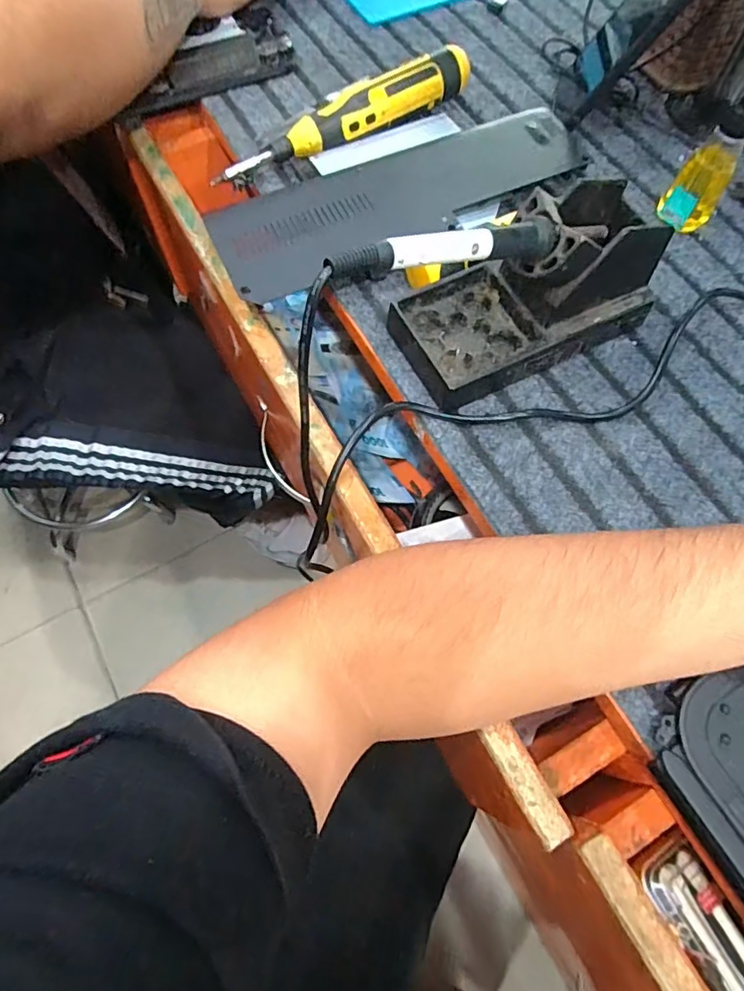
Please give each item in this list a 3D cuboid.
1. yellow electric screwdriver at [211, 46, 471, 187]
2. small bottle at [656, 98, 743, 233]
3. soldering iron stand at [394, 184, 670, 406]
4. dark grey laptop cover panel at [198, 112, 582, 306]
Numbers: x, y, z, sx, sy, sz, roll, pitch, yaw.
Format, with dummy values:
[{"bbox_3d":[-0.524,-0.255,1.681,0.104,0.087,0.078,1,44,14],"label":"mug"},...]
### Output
[{"bbox_3d":[-0.020,-0.299,0.424,0.218,0.038,0.033,-28,70,-13],"label":"yellow electric screwdriver"},{"bbox_3d":[0.238,-0.231,0.373,0.034,0.097,0.029,-6,66,-5],"label":"small bottle"},{"bbox_3d":[0.100,-0.133,0.334,0.158,0.086,0.078,-25,69,-12],"label":"soldering iron stand"},{"bbox_3d":[0.020,-0.228,0.405,0.278,0.012,0.097,-27,67,-11],"label":"dark grey laptop cover panel"}]

